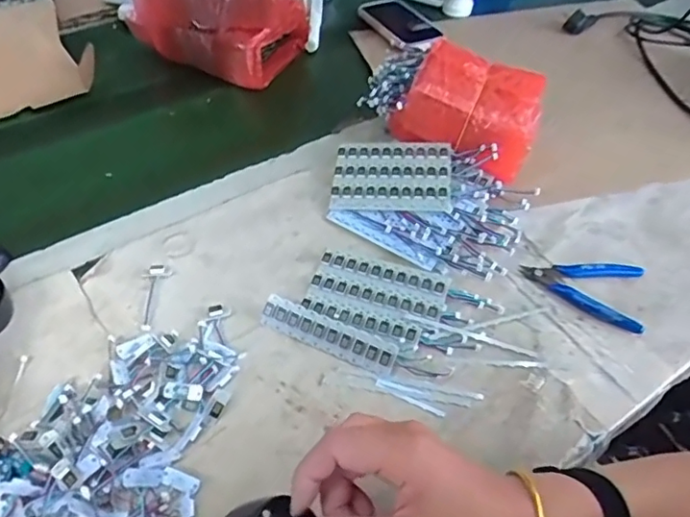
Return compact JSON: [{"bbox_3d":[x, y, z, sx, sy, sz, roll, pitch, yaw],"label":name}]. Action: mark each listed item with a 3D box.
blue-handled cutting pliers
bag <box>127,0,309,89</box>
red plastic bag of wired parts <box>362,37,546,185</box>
[{"bbox_3d":[0.237,0.028,0.571,0.117,0.009,0.077,14,51,5],"label":"blue-handled cutting pliers"},{"bbox_3d":[-0.164,-0.334,0.750,0.196,0.122,0.136,15,51,6],"label":"bag"},{"bbox_3d":[0.122,-0.178,0.662,0.194,0.100,0.109,21,52,10],"label":"red plastic bag of wired parts"}]

